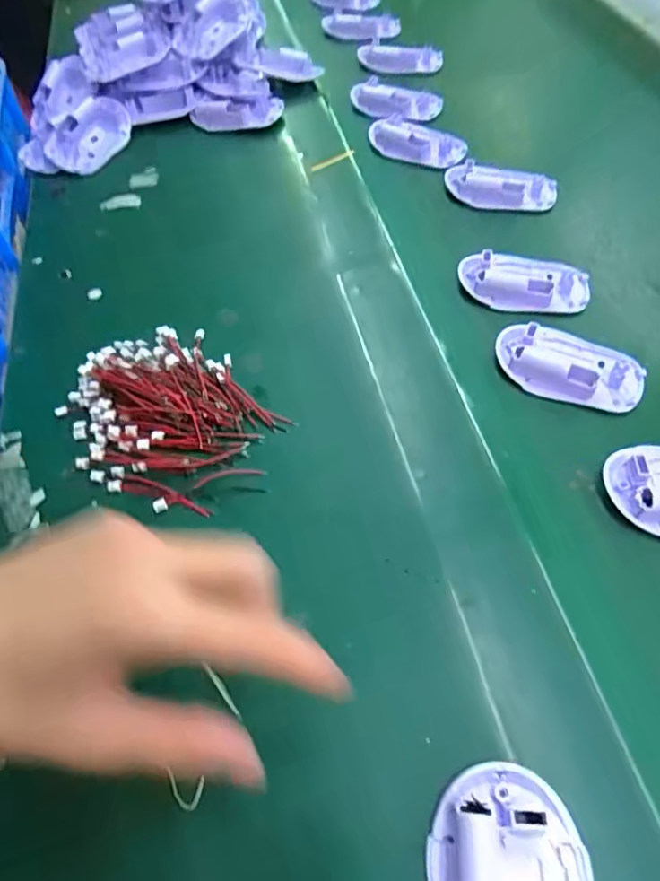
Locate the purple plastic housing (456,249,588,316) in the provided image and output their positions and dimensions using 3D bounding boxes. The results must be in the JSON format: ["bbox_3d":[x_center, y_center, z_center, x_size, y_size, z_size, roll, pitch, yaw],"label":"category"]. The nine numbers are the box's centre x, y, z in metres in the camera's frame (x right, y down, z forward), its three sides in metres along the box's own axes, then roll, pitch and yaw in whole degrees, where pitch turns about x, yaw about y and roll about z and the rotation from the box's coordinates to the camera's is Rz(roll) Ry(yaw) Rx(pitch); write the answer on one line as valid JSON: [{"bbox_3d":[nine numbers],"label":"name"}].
[{"bbox_3d":[0.148,-0.122,0.437,0.094,0.019,0.047,5,55,6],"label":"purple plastic housing"}]

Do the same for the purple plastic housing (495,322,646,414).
[{"bbox_3d":[0.163,-0.054,0.390,0.094,0.017,0.062,12,56,11],"label":"purple plastic housing"}]

